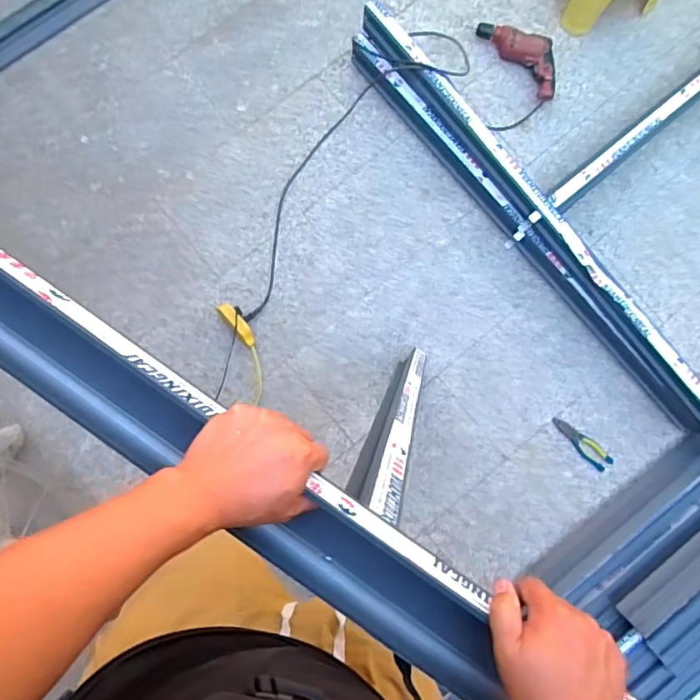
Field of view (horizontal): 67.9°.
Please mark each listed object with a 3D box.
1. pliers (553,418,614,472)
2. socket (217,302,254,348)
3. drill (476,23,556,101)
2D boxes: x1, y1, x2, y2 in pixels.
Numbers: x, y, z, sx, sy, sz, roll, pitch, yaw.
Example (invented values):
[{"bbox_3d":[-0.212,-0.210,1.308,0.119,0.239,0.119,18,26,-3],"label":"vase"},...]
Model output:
[{"bbox_3d":[0.642,0.260,1.440,0.196,0.022,0.052,40,82,2],"label":"pliers"},{"bbox_3d":[-0.300,-0.072,1.393,0.036,0.082,0.135,-39,88,-8],"label":"socket"},{"bbox_3d":[0.522,-0.886,1.539,0.110,0.074,0.306,-41,87,-7],"label":"drill"}]

